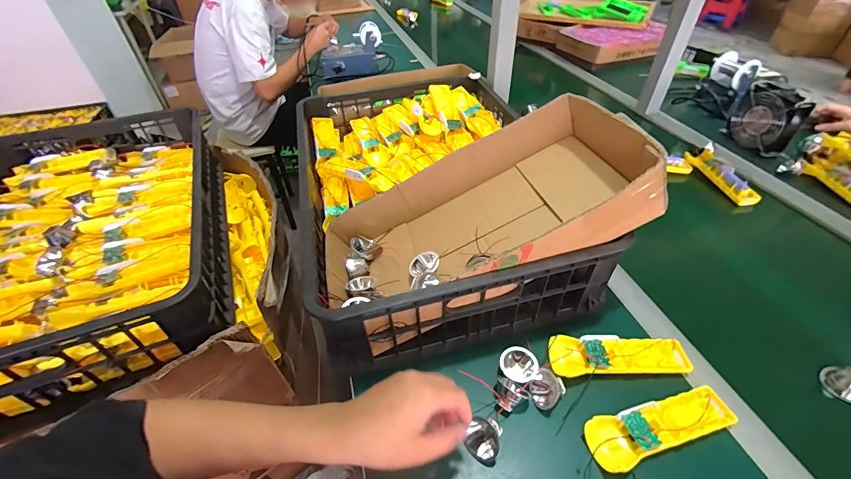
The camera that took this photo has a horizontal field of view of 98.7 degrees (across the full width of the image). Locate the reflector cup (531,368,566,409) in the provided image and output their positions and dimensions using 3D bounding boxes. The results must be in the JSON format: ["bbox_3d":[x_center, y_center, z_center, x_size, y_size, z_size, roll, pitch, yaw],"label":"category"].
[{"bbox_3d":[0.145,0.180,0.439,0.039,0.024,0.034,-34,51,-28],"label":"reflector cup"}]

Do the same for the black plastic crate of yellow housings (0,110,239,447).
[{"bbox_3d":[-0.546,-0.018,0.590,0.381,0.159,0.563,-20,46,-16],"label":"black plastic crate of yellow housings"}]

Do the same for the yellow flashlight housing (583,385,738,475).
[{"bbox_3d":[0.259,0.206,0.405,0.171,0.026,0.052,-15,45,-12],"label":"yellow flashlight housing"}]

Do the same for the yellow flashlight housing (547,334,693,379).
[{"bbox_3d":[0.245,0.149,0.467,0.171,0.024,0.050,-3,44,1],"label":"yellow flashlight housing"}]

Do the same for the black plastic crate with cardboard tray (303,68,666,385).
[{"bbox_3d":[0.007,-0.130,0.622,0.399,0.205,0.572,-12,44,-9],"label":"black plastic crate with cardboard tray"}]

